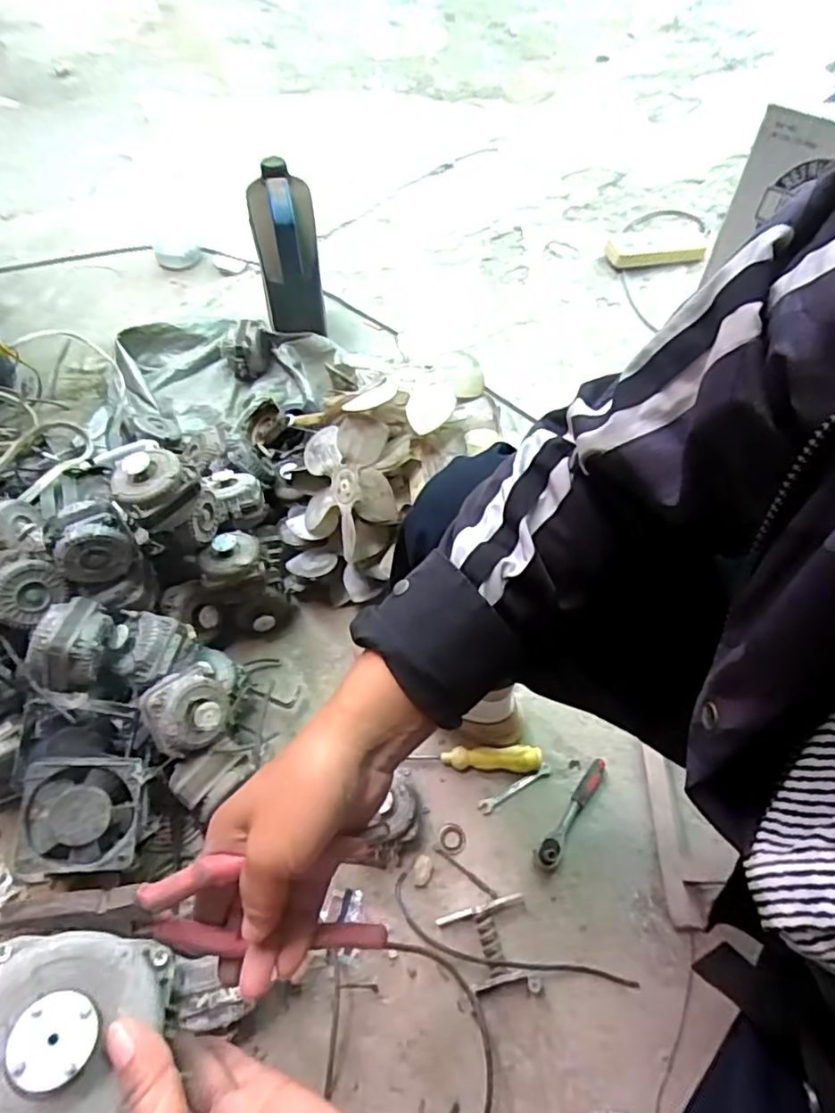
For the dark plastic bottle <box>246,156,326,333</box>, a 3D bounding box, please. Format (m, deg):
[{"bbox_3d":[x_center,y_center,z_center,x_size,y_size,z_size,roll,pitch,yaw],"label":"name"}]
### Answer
[{"bbox_3d":[-0.229,-0.529,1.066,0.098,0.268,0.127,2,34,12],"label":"dark plastic bottle"}]

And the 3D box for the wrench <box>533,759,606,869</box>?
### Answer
[{"bbox_3d":[0.190,0.311,0.743,0.027,0.027,0.150,35,61,18],"label":"wrench"}]

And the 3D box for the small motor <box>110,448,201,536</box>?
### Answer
[{"bbox_3d":[-0.296,-0.076,0.693,0.068,0.068,0.081,39,65,20],"label":"small motor"}]

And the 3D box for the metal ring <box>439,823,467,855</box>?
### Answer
[{"bbox_3d":[0.042,0.341,0.740,0.032,0.004,0.034,2,57,-2],"label":"metal ring"}]

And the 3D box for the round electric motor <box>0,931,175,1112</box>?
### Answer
[{"bbox_3d":[-0.148,0.203,0.258,0.082,0.048,0.082,15,44,-15],"label":"round electric motor"}]

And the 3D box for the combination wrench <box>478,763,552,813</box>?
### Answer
[{"bbox_3d":[0.123,0.291,0.773,0.102,0.004,0.017,-27,77,-15],"label":"combination wrench"}]

